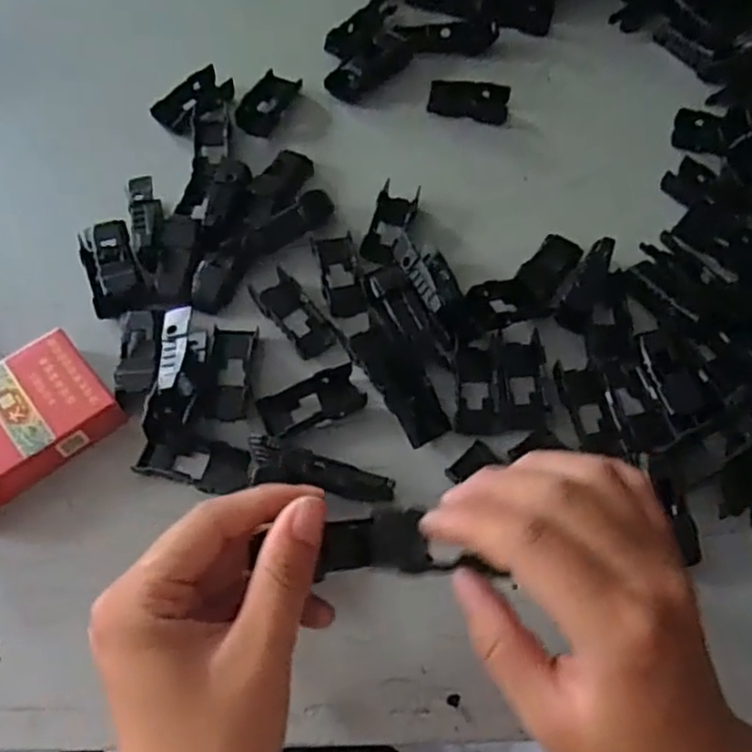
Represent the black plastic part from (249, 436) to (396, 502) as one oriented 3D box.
[{"bbox_3d":[-0.026,0.047,0.331,0.070,0.018,0.019,11,62,5],"label":"black plastic part"}]

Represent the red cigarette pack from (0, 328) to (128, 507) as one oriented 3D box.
[{"bbox_3d":[-0.174,0.023,0.332,0.087,0.018,0.059,-37,68,-19],"label":"red cigarette pack"}]

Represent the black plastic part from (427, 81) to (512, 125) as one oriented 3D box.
[{"bbox_3d":[0.062,-0.183,0.463,0.052,0.011,0.027,11,62,5],"label":"black plastic part"}]

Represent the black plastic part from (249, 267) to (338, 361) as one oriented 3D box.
[{"bbox_3d":[-0.044,-0.034,0.377,0.023,0.013,0.051,-35,68,-18],"label":"black plastic part"}]

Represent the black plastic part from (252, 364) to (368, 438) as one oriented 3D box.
[{"bbox_3d":[-0.033,0.012,0.354,0.052,0.008,0.026,-20,64,-12],"label":"black plastic part"}]

